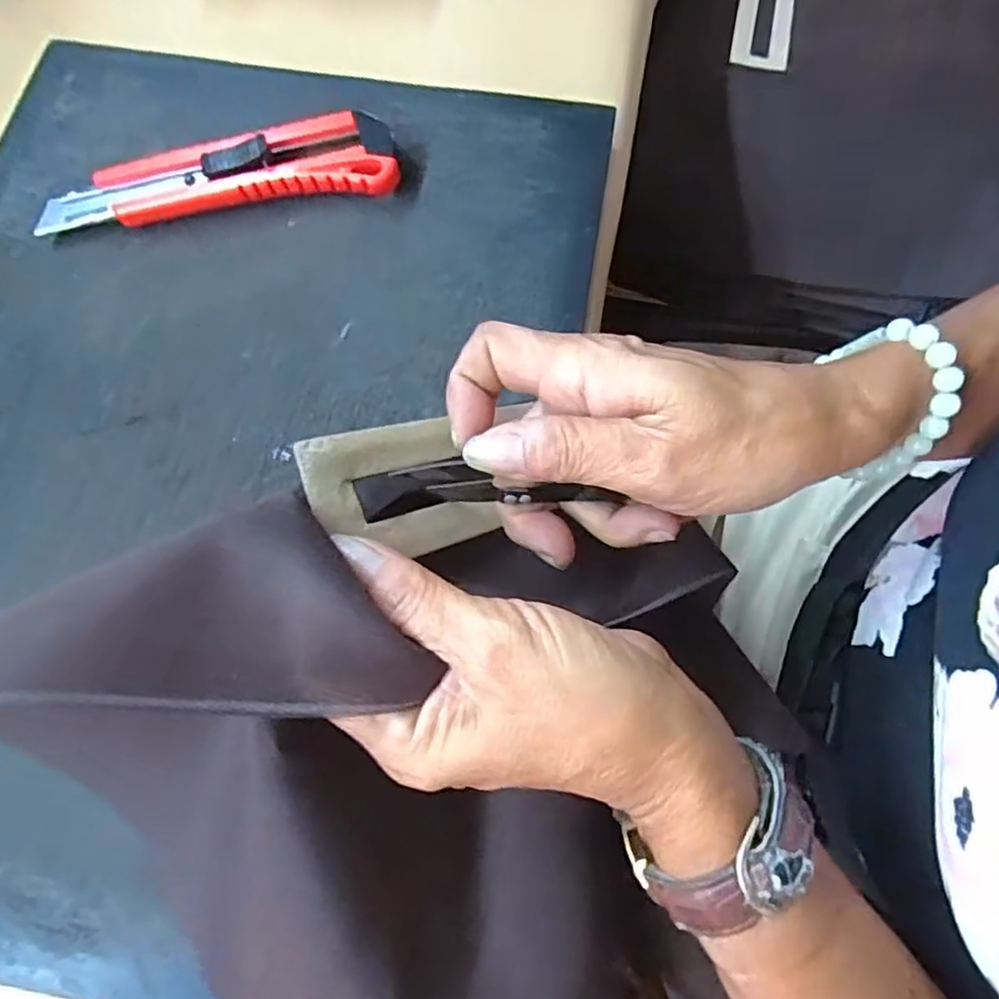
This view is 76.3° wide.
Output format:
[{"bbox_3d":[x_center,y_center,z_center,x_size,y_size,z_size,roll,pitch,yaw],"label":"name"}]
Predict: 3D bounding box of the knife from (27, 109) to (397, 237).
[{"bbox_3d":[-0.124,-0.146,0.286,0.153,0.020,0.041,-10,73,-2],"label":"knife"}]

